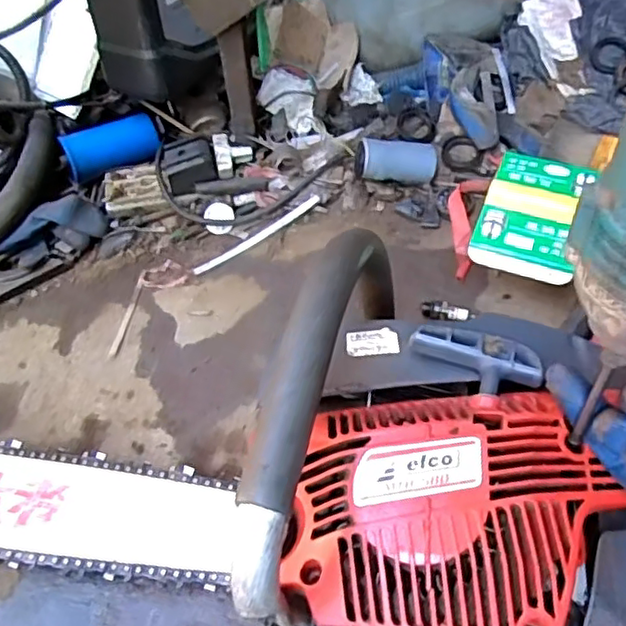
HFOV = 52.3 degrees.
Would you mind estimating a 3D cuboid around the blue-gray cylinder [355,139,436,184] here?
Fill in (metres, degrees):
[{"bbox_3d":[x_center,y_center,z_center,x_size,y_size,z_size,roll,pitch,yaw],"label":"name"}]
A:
[{"bbox_3d":[0.087,-0.153,0.640,0.083,0.033,0.035,-2,48,-16],"label":"blue-gray cylinder"}]

